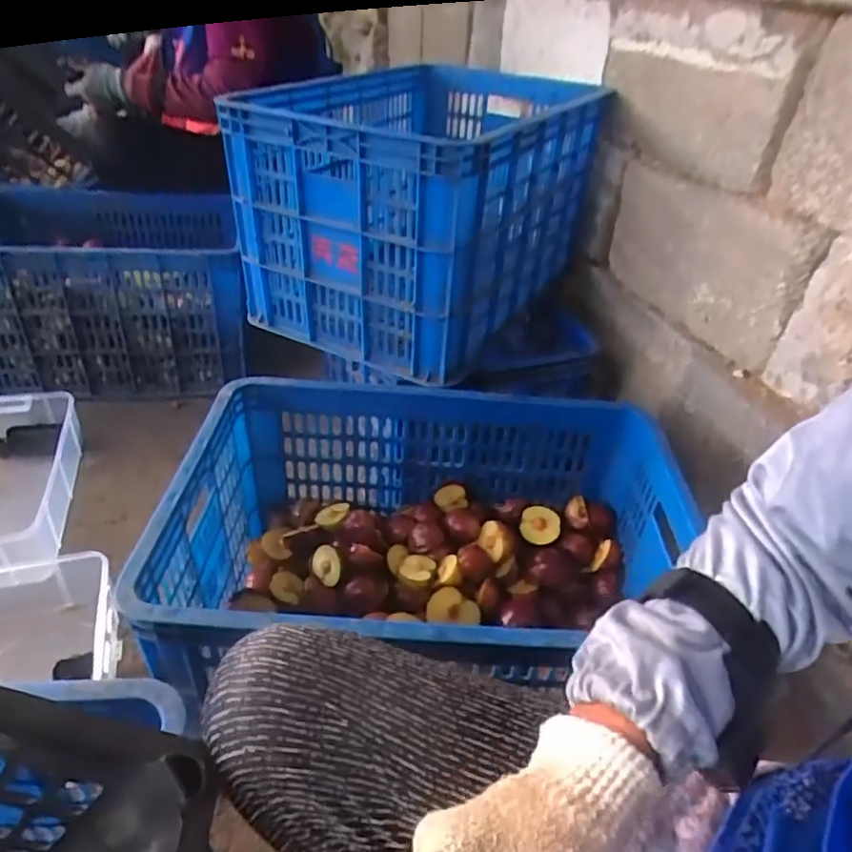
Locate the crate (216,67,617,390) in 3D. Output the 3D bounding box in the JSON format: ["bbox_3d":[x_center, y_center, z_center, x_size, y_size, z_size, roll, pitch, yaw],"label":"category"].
[{"bbox_3d":[0.001,-0.351,0.969,0.391,0.298,0.526,23,40,23],"label":"crate"}]

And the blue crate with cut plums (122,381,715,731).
[{"bbox_3d":[0.002,0.157,0.716,0.530,0.259,0.366,5,36,0],"label":"blue crate with cut plums"}]

